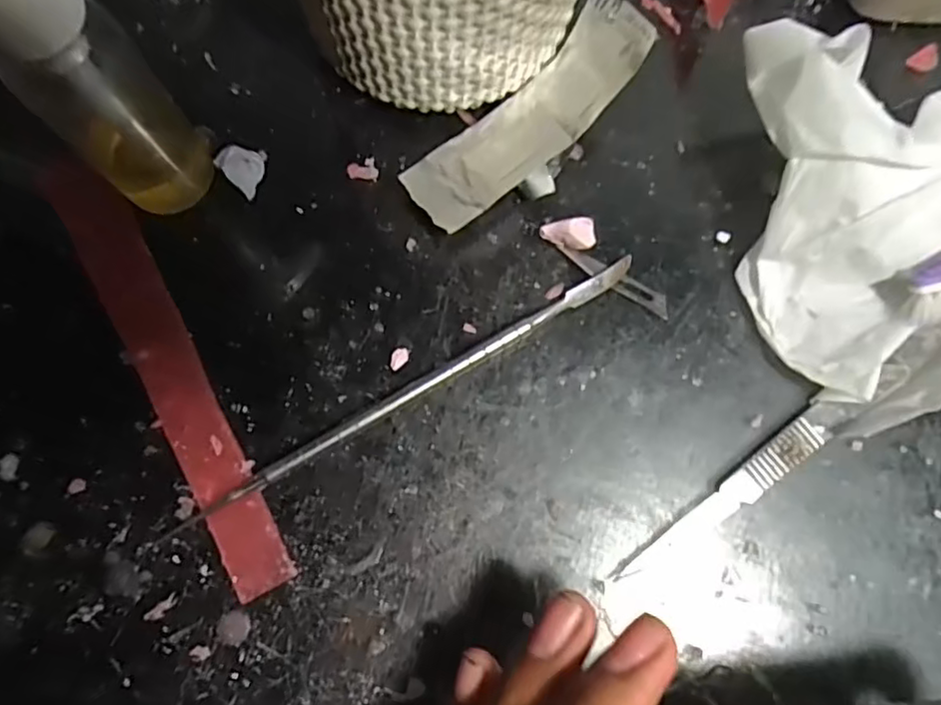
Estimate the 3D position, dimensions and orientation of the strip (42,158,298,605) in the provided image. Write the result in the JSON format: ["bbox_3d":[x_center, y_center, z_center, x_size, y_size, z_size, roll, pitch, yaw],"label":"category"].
[{"bbox_3d":[-0.089,0.003,0.185,0.018,0.004,0.141,-28,80,-7],"label":"strip"}]

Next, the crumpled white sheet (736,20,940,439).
[{"bbox_3d":[0.135,-0.033,0.180,0.102,0.041,0.104,-4,78,-2],"label":"crumpled white sheet"}]

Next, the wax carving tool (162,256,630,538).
[{"bbox_3d":[-0.016,0.011,0.185,0.150,0.006,0.005,-30,80,-7],"label":"wax carving tool"}]

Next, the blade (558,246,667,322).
[{"bbox_3d":[0.045,-0.023,0.195,0.038,0.004,0.007,30,79,5],"label":"blade"}]

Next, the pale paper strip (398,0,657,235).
[{"bbox_3d":[0.018,-0.073,0.194,0.085,0.027,0.028,-43,82,-9],"label":"pale paper strip"}]

